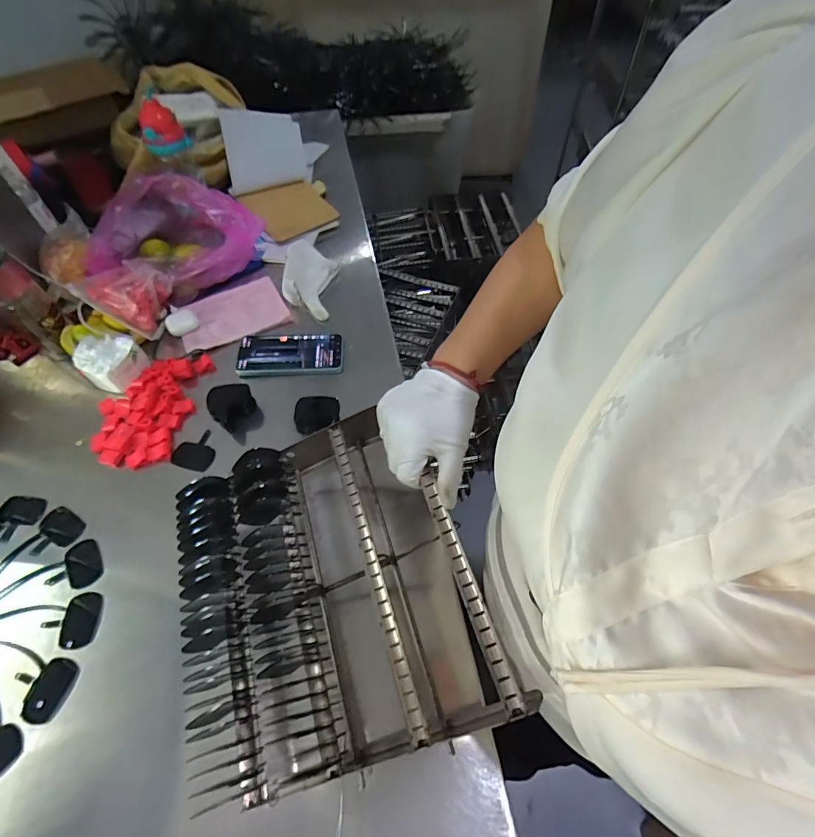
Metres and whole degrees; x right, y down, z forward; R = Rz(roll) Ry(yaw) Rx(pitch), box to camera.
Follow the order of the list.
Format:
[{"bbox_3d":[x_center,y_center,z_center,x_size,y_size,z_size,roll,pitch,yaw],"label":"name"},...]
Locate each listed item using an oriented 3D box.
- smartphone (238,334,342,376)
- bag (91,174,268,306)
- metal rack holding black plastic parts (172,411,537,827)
[{"bbox_3d":[-0.183,-0.101,0.686,0.159,0.016,0.077,-4,56,-2],"label":"smartphone"},{"bbox_3d":[-0.401,-0.308,0.753,0.260,0.129,0.188,11,57,7],"label":"bag"},{"bbox_3d":[-0.084,0.156,0.421,0.255,0.105,0.303,-17,58,-11],"label":"metal rack holding black plastic parts"}]

